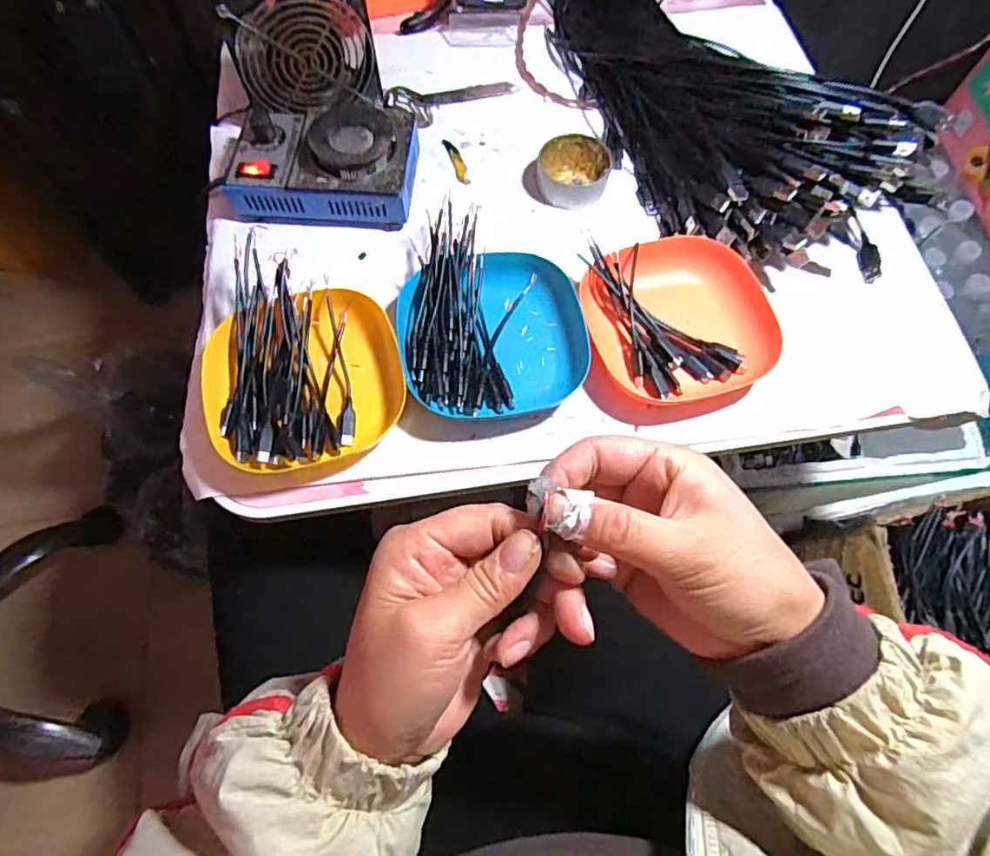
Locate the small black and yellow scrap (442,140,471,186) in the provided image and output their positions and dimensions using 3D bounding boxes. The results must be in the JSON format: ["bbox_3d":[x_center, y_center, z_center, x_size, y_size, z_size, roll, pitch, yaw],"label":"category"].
[{"bbox_3d":[-0.036,-0.250,0.536,0.012,0.004,0.059,-18,69,-8],"label":"small black and yellow scrap"}]

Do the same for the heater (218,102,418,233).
[{"bbox_3d":[-0.145,-0.229,0.491,0.150,0.064,0.107,0,68,0],"label":"heater"}]

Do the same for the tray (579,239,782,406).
[{"bbox_3d":[0.139,-0.085,0.446,0.134,0.036,0.135,-12,68,-5],"label":"tray"}]

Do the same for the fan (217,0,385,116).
[{"bbox_3d":[-0.164,-0.330,0.494,0.118,0.110,0.034,-14,69,-6],"label":"fan"}]

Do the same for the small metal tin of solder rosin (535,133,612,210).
[{"bbox_3d":[0.070,-0.231,0.517,0.062,0.025,0.058,0,68,0],"label":"small metal tin of solder rosin"}]

